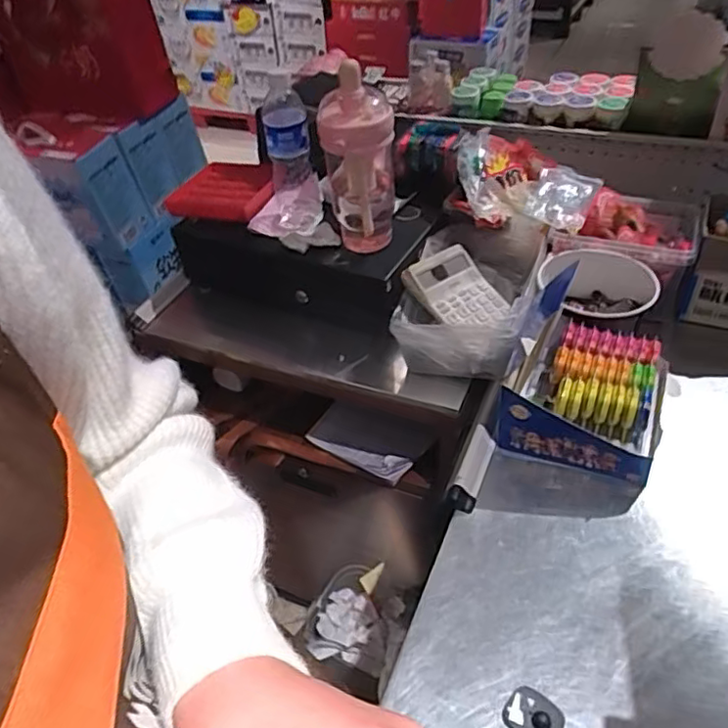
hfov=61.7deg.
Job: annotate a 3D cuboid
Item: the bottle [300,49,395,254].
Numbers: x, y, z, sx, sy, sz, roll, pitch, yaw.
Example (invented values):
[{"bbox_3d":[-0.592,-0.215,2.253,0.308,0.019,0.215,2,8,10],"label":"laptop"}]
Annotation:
[{"bbox_3d":[-0.007,-0.270,0.829,0.097,0.243,0.093,-3,43,4],"label":"bottle"}]

